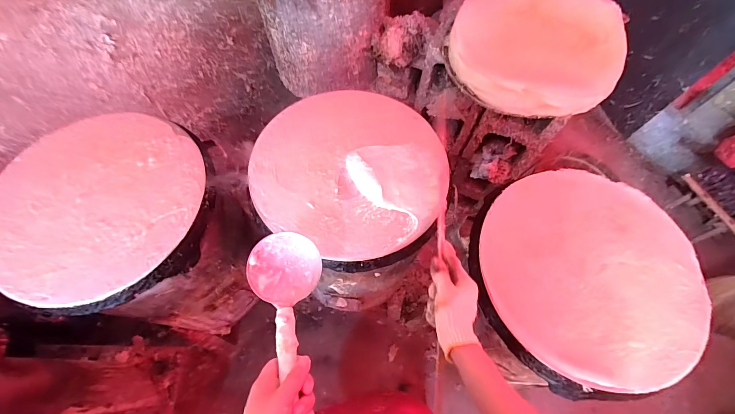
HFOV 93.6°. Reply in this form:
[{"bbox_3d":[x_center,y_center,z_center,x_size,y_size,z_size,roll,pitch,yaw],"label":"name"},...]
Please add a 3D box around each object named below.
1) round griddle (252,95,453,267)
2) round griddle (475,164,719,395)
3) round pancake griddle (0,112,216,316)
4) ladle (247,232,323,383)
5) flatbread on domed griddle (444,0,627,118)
[{"bbox_3d":[-0.035,-0.076,0.652,0.358,0.036,0.373,1,65,-2],"label":"round griddle"},{"bbox_3d":[0.376,0.111,0.592,0.364,0.037,0.358,1,65,-2],"label":"round griddle"},{"bbox_3d":[-0.473,-0.011,0.607,0.374,0.035,0.359,8,65,2],"label":"round pancake griddle"},{"bbox_3d":[-0.090,0.167,0.387,0.089,0.056,0.306,-8,49,-6],"label":"ladle"},{"bbox_3d":[0.374,-0.366,0.783,0.367,0.050,0.355,-1,69,3],"label":"flatbread on domed griddle"}]

